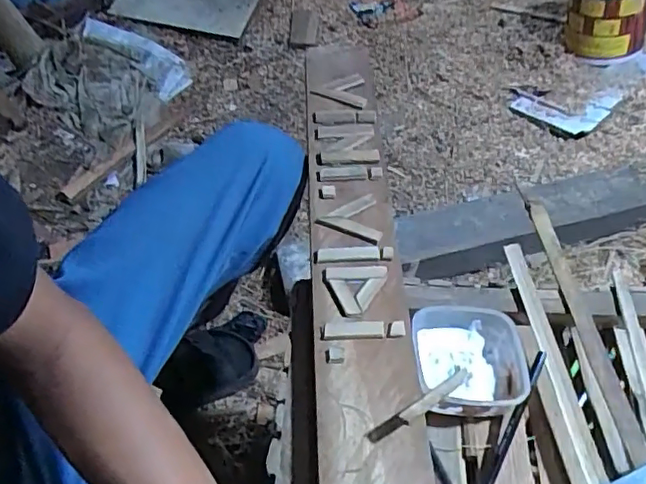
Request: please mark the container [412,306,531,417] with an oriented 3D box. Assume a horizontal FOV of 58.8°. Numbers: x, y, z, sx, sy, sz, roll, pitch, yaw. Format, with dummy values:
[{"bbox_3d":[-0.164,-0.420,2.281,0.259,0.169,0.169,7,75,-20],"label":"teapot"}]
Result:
[{"bbox_3d":[0.128,0.107,0.508,0.098,0.053,0.098,0,52,0],"label":"container"}]

